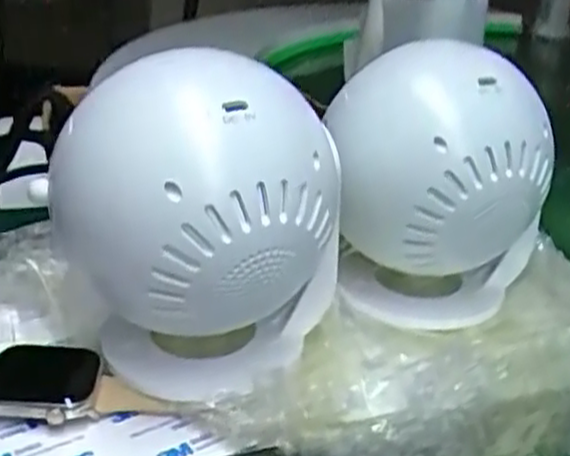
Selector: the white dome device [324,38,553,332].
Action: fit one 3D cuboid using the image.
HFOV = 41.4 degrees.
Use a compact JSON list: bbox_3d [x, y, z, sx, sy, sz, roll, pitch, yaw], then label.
[{"bbox_3d":[0.070,-0.020,0.350,0.094,0.125,0.090,16,26,22],"label":"white dome device"}]

